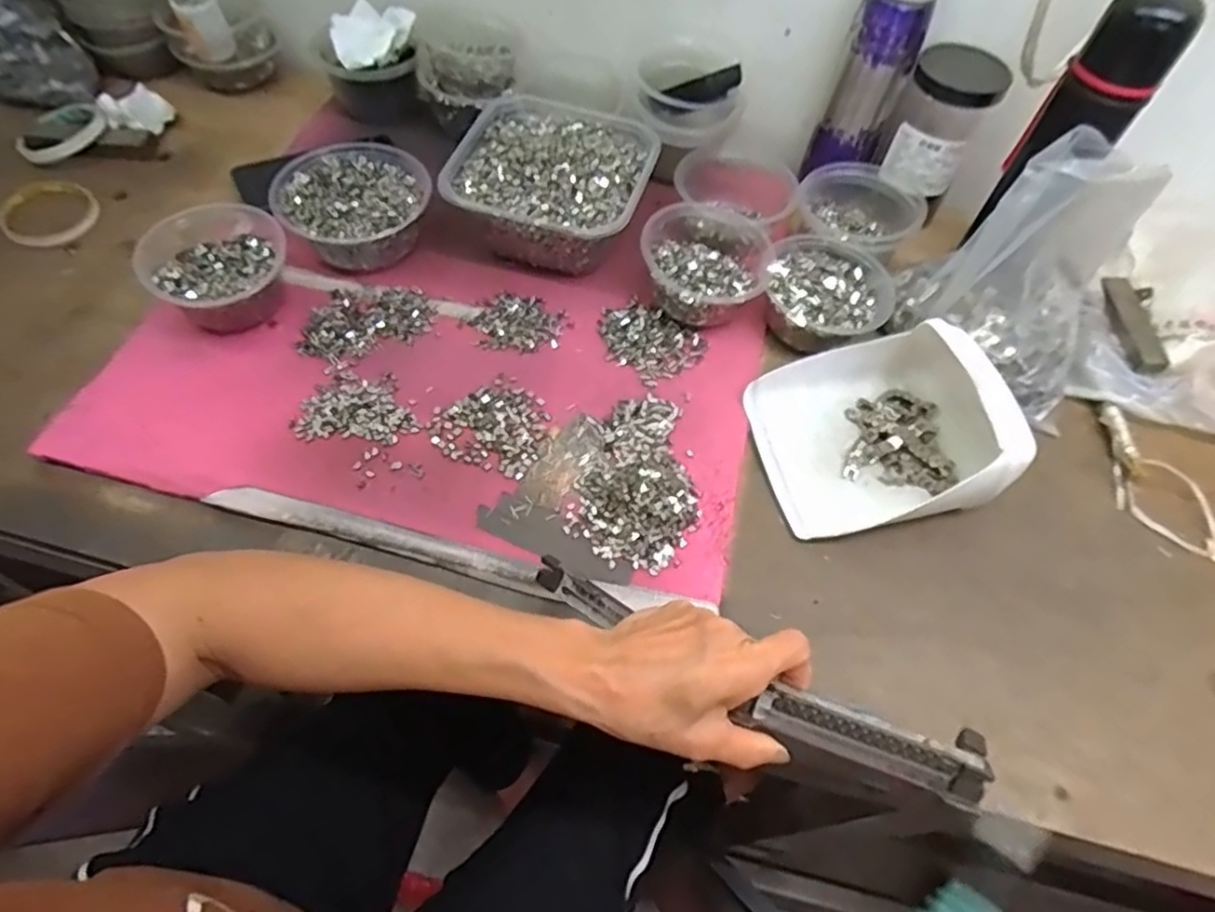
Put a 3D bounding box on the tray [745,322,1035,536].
[{"bbox_3d":[0.224,-0.028,0.534,0.190,0.075,0.156,-11,60,-10],"label":"tray"}]

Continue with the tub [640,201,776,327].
[{"bbox_3d":[0.094,-0.176,0.617,0.109,0.062,0.119,2,59,-3],"label":"tub"}]

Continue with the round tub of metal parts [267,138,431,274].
[{"bbox_3d":[-0.227,-0.226,0.630,0.124,0.066,0.128,2,59,-3],"label":"round tub of metal parts"}]

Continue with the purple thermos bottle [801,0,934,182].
[{"bbox_3d":[0.250,-0.364,0.657,0.058,0.184,0.065,-37,67,-24],"label":"purple thermos bottle"}]

